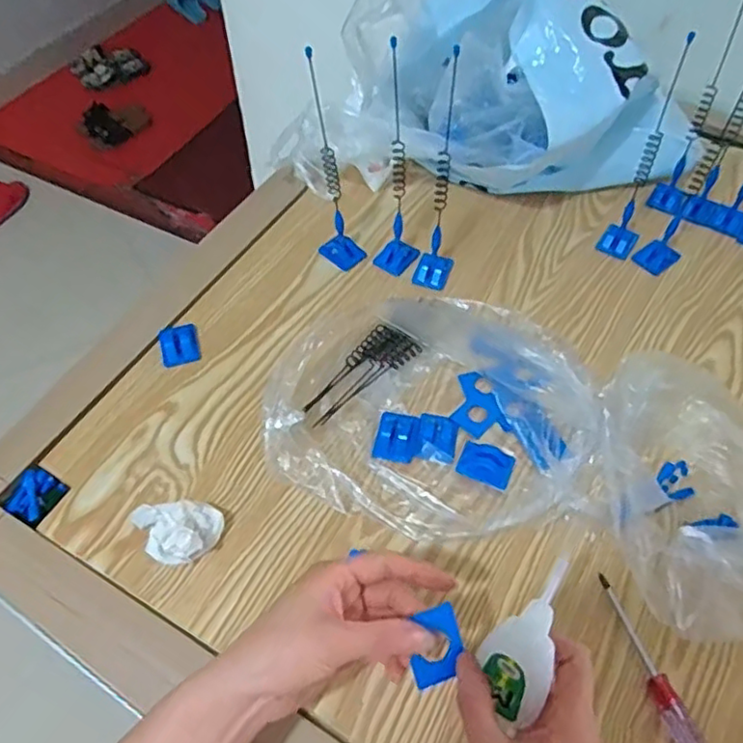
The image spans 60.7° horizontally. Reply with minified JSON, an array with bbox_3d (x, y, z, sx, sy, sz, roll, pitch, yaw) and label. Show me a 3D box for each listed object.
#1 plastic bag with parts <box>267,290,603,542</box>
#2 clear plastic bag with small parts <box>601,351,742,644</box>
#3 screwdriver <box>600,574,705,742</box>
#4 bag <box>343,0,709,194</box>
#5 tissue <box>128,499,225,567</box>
[{"bbox_3d":[0.062,0.012,0.551,0.261,0.061,0.249,12,55,9],"label":"plastic bag with parts"},{"bbox_3d":[0.250,0.068,0.489,0.149,0.098,0.234,9,55,7],"label":"clear plastic bag with small parts"},{"bbox_3d":[0.199,0.212,0.435,0.019,0.013,0.148,-12,55,-9],"label":"screwdriver"},{"bbox_3d":[0.157,-0.307,0.700,0.370,0.184,0.195,34,61,22],"label":"bag"},{"bbox_3d":[-0.155,0.120,0.481,0.071,0.048,0.047,4,55,3],"label":"tissue"}]

